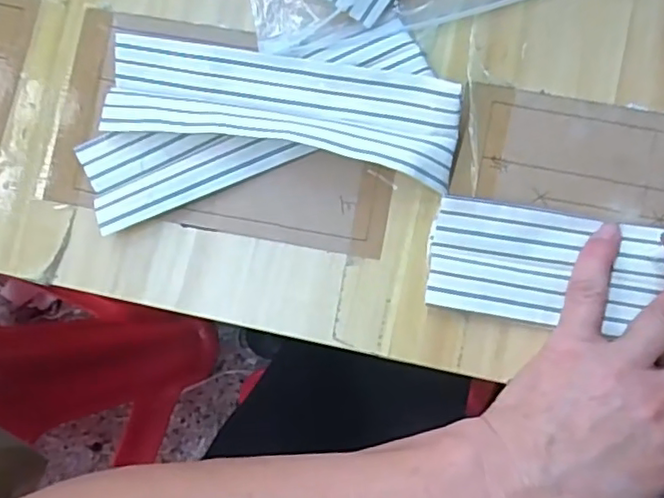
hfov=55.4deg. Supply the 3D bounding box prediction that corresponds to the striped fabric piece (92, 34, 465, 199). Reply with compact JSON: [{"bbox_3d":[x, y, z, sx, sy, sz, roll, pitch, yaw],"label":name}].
[{"bbox_3d":[-0.024,-0.068,0.304,0.167,0.019,0.048,11,85,4],"label":"striped fabric piece"}]

